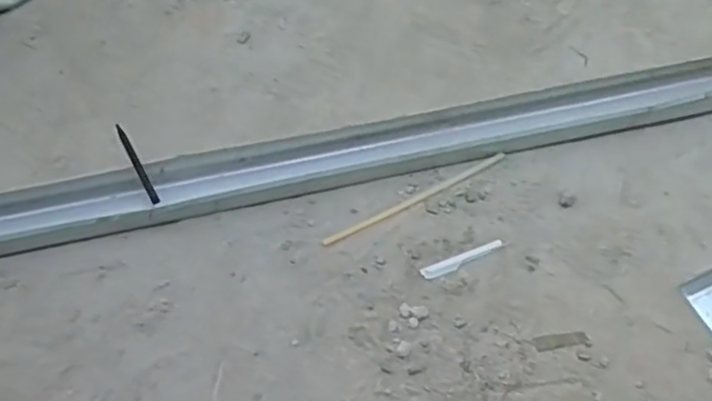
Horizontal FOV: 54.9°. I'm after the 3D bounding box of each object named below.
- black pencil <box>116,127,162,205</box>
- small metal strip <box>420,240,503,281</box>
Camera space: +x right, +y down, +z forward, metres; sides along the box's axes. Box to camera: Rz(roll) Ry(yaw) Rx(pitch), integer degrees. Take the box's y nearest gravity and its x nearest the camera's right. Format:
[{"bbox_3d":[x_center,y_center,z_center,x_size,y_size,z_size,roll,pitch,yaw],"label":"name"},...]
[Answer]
[{"bbox_3d":[-0.266,-0.043,0.835,0.010,0.010,0.112,-26,78,-18],"label":"black pencil"},{"bbox_3d":[0.124,0.068,0.792,0.106,0.004,0.018,-21,54,-14],"label":"small metal strip"}]

